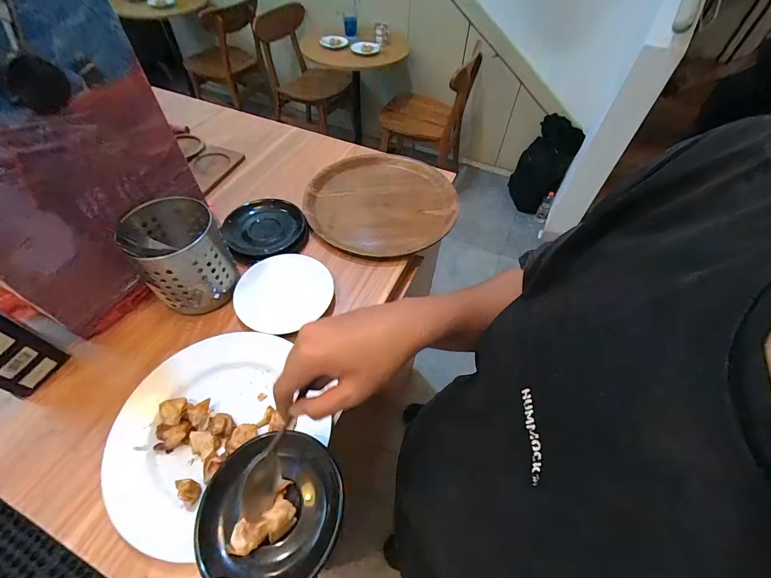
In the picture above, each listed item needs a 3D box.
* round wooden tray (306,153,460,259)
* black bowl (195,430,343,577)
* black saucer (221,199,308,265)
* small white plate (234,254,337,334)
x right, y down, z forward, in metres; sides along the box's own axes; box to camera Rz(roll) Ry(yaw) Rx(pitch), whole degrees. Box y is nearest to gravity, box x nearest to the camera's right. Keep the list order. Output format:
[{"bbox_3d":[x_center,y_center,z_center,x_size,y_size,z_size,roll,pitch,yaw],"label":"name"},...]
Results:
[{"bbox_3d":[-0.006,-0.177,0.684,0.286,0.019,0.271,1,53,-1],"label":"round wooden tray"},{"bbox_3d":[-0.111,0.207,0.338,0.135,0.030,0.122,7,54,0],"label":"black bowl"},{"bbox_3d":[-0.210,-0.109,0.610,0.137,0.025,0.125,1,53,-1],"label":"black saucer"},{"bbox_3d":[-0.154,0.004,0.536,0.137,0.018,0.143,1,53,-1],"label":"small white plate"}]

